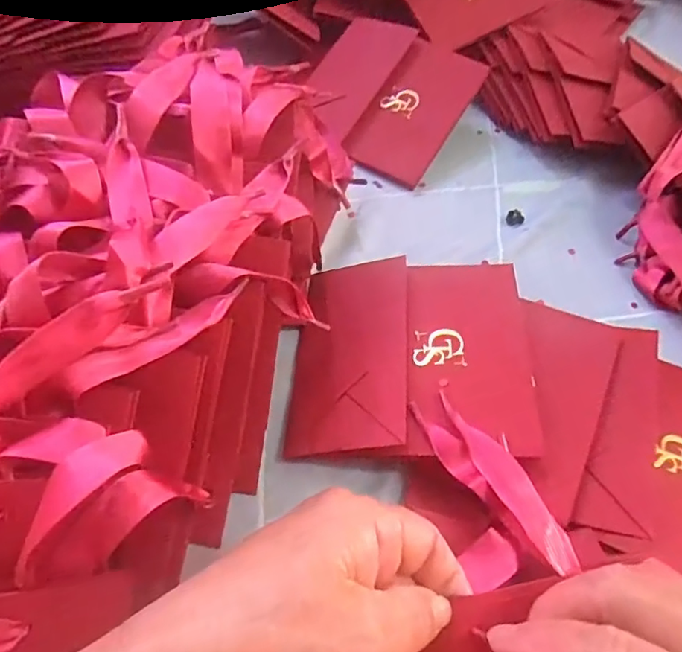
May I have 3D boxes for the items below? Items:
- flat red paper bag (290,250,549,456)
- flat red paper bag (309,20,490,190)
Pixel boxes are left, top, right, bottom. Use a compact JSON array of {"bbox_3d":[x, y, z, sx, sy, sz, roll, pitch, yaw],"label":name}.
[{"bbox_3d":[0.044,0.012,0.329,0.139,0.020,0.142,1,50,5],"label":"flat red paper bag"},{"bbox_3d":[0.039,-0.202,0.473,0.131,0.011,0.141,29,76,9],"label":"flat red paper bag"}]

